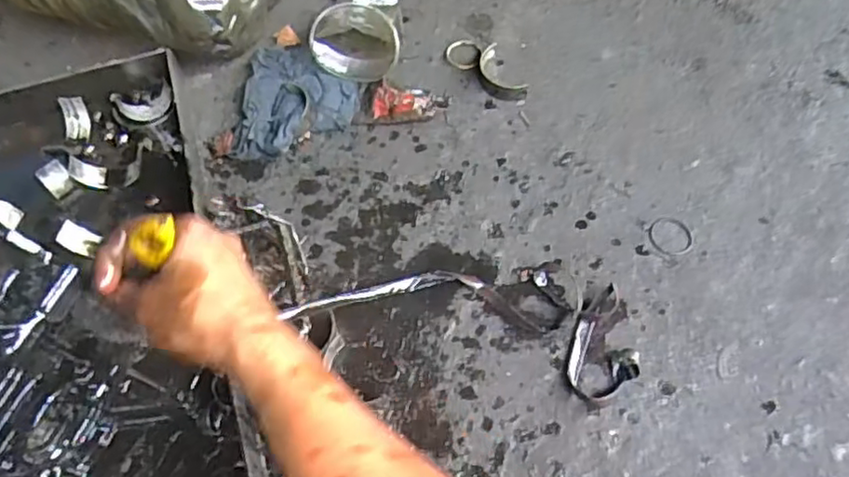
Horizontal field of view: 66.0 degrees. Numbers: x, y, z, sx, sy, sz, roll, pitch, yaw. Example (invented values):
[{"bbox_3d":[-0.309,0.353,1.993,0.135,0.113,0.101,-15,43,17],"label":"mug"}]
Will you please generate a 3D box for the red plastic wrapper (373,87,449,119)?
[{"bbox_3d":[-0.016,-0.150,0.717,0.081,0.018,0.041,-7,59,0],"label":"red plastic wrapper"}]

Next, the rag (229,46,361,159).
[{"bbox_3d":[-0.138,-0.153,0.725,0.123,0.026,0.147,1,60,5],"label":"rag"}]

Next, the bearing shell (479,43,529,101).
[{"bbox_3d":[0.081,-0.178,0.718,0.033,0.018,0.080,-23,61,-9],"label":"bearing shell"}]

